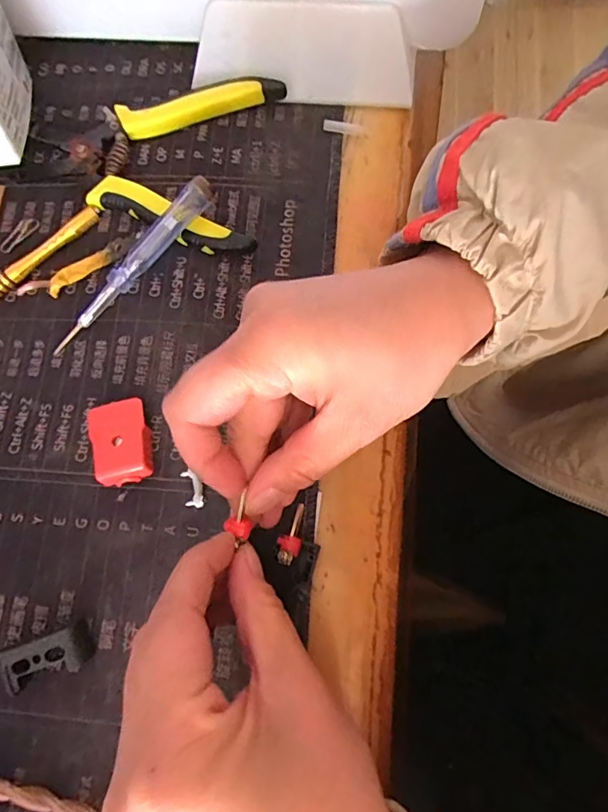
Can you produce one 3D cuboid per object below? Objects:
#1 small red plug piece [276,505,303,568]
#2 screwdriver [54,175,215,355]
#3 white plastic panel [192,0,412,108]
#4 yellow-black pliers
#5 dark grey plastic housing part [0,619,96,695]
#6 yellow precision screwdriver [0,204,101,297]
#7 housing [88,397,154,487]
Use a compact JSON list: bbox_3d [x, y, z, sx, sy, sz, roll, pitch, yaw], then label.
[{"bbox_3d":[-0.005,0.060,0.227,0.011,0.004,0.029,18,57,6],"label":"small red plug piece"},{"bbox_3d":[-0.093,-0.076,0.264,0.119,0.010,0.011,-46,79,5],"label":"screwdriver"},{"bbox_3d":[0.000,-0.210,0.287,0.129,0.048,0.008,7,48,3],"label":"white plastic panel"},{"bbox_3d":[-0.080,-0.143,0.286,0.118,0.016,0.111,6,75,3],"label":"yellow-black pliers"},{"bbox_3d":[-0.118,0.116,0.226,0.038,0.013,0.019,-21,76,-4],"label":"dark grey plastic housing part"},{"bbox_3d":[-0.165,-0.077,0.279,0.115,0.011,0.012,-40,78,-9],"label":"yellow precision screwdriver"},{"bbox_3d":[-0.092,0.018,0.247,0.029,0.014,0.043,-18,76,-4],"label":"housing"}]

